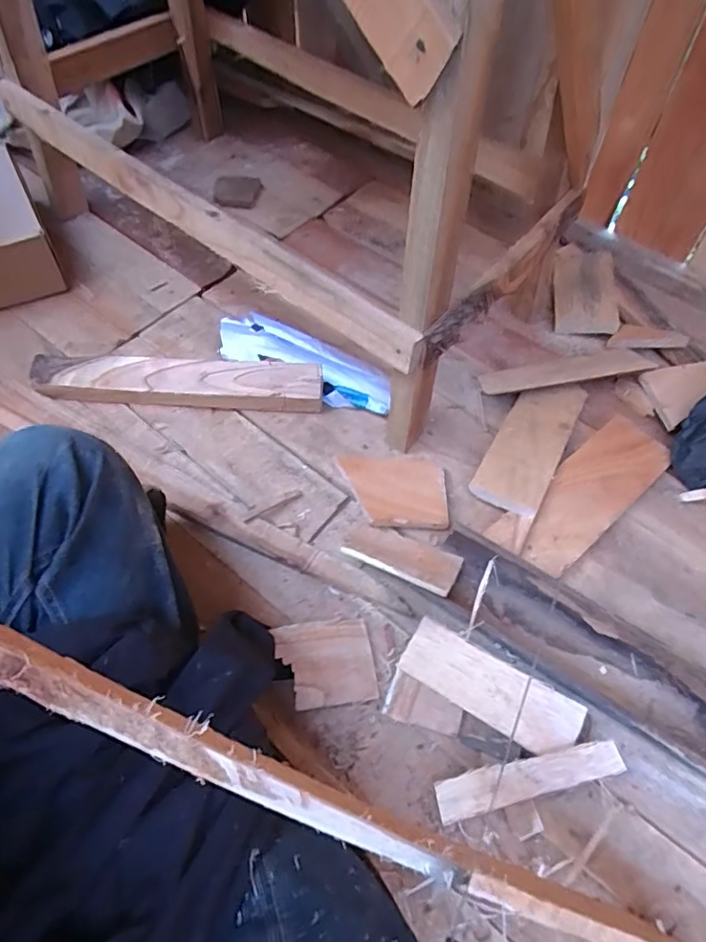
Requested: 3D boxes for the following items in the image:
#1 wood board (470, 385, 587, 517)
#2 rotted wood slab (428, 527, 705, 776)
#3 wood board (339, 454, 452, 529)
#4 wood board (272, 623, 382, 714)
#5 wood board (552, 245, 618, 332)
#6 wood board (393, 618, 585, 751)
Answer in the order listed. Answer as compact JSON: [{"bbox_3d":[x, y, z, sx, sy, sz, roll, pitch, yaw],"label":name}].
[{"bbox_3d":[0.238,-0.043,0.711,0.085,0.014,0.231,27,59,13],"label":"wood board"},{"bbox_3d":[0.271,0.209,0.548,0.412,0.055,0.097,29,60,14],"label":"rotted wood slab"},{"bbox_3d":[0.053,0.024,0.670,0.130,0.025,0.109,-1,57,-5],"label":"wood board"},{"bbox_3d":[-0.028,0.196,0.546,0.099,0.007,0.081,0,58,-19],"label":"wood board"},{"bbox_3d":[0.371,-0.296,0.862,0.094,0.017,0.174,5,66,9],"label":"wood board"},{"bbox_3d":[0.136,0.216,0.533,0.175,0.012,0.059,28,82,12],"label":"wood board"}]

